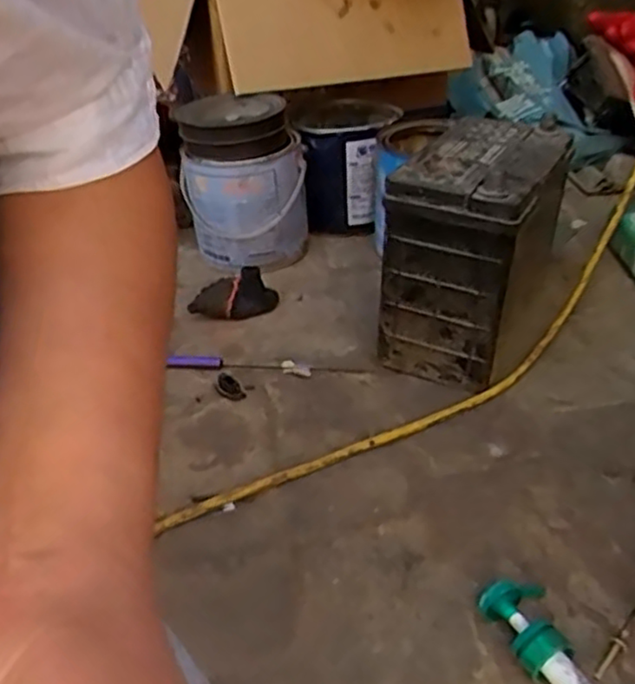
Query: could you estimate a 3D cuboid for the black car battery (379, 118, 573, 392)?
[{"bbox_3d":[0.169,-0.096,0.715,0.129,0.213,0.236,17,39,25],"label":"black car battery"}]

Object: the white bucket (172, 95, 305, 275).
[{"bbox_3d":[-0.105,-0.209,0.933,0.179,0.199,0.198,-5,34,-3],"label":"white bucket"}]

